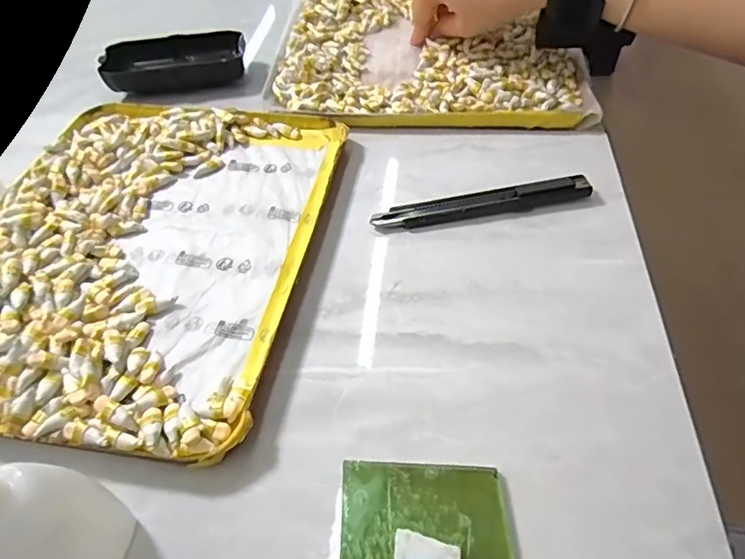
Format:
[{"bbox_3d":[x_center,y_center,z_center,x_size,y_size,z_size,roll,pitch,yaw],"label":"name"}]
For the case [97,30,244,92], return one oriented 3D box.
[{"bbox_3d":[-0.160,-0.177,0.419,0.108,0.024,0.052,-12,53,-7],"label":"case"}]

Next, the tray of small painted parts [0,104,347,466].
[{"bbox_3d":[-0.135,-0.026,0.294,0.190,0.017,0.239,7,53,7],"label":"tray of small painted parts"}]

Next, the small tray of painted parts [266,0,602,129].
[{"bbox_3d":[0.043,-0.198,0.425,0.233,0.019,0.221,1,53,3],"label":"small tray of painted parts"}]

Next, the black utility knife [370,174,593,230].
[{"bbox_3d":[0.066,-0.045,0.308,0.131,0.011,0.017,-8,53,-4],"label":"black utility knife"}]

